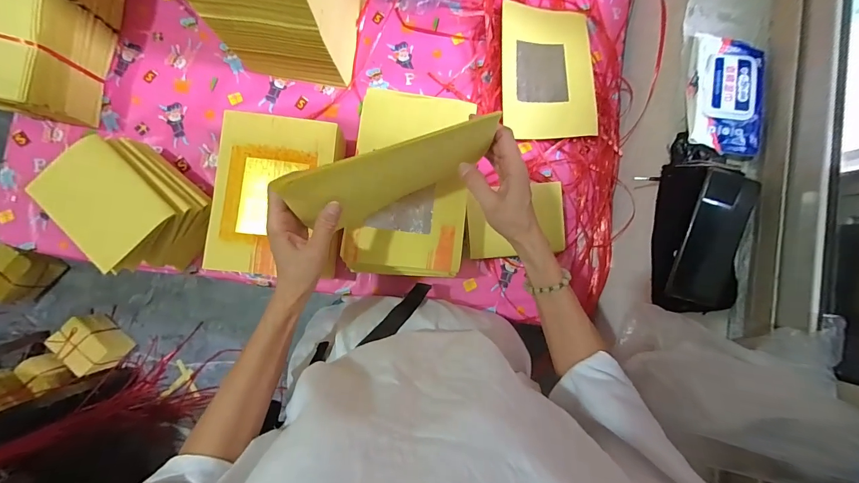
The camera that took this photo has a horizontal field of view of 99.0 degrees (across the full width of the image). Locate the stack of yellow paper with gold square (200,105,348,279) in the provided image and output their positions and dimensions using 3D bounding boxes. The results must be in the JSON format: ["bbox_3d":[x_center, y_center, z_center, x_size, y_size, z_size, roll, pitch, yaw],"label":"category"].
[{"bbox_3d":[-0.226,-0.064,0.572,0.171,0.098,0.227,5,87,-3],"label":"stack of yellow paper with gold square"}]

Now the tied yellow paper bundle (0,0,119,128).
[{"bbox_3d":[-0.578,-0.269,0.532,0.117,0.124,0.173,10,86,-3],"label":"tied yellow paper bundle"}]

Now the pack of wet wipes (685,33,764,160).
[{"bbox_3d":[0.410,-0.204,0.502,0.091,0.033,0.171,14,86,-3],"label":"pack of wet wipes"}]

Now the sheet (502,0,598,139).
[{"bbox_3d":[0.205,-0.292,0.632,0.160,0.018,0.225,0,87,-4],"label":"sheet"}]

